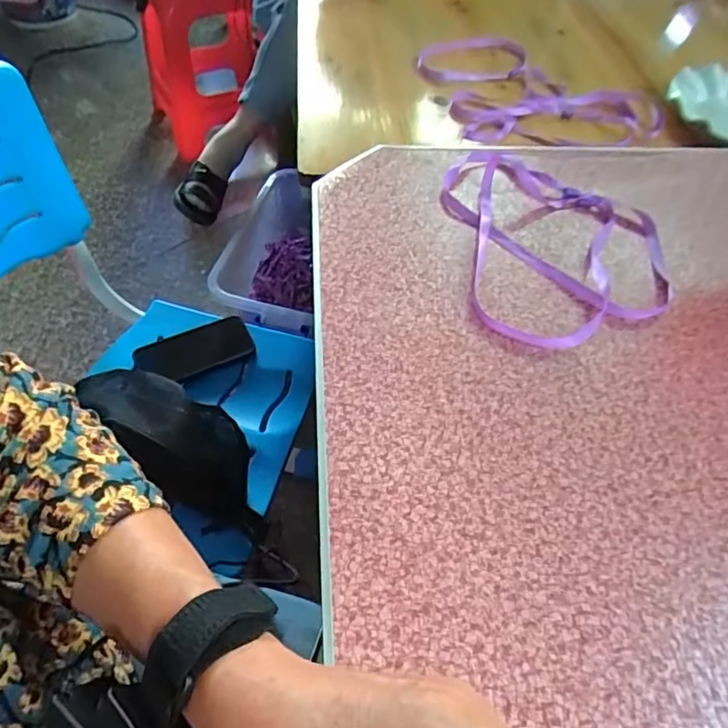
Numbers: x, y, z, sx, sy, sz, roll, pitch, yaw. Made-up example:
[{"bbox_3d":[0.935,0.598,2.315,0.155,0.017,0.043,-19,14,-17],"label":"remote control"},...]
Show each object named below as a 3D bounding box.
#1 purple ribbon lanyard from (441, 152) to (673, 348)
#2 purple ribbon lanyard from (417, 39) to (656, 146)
[{"bbox_3d":[0.165,-0.106,0.440,0.173,0.015,0.215,-3,55,-6],"label":"purple ribbon lanyard"},{"bbox_3d":[0.179,-0.305,0.603,0.283,0.021,0.187,34,62,20],"label":"purple ribbon lanyard"}]

